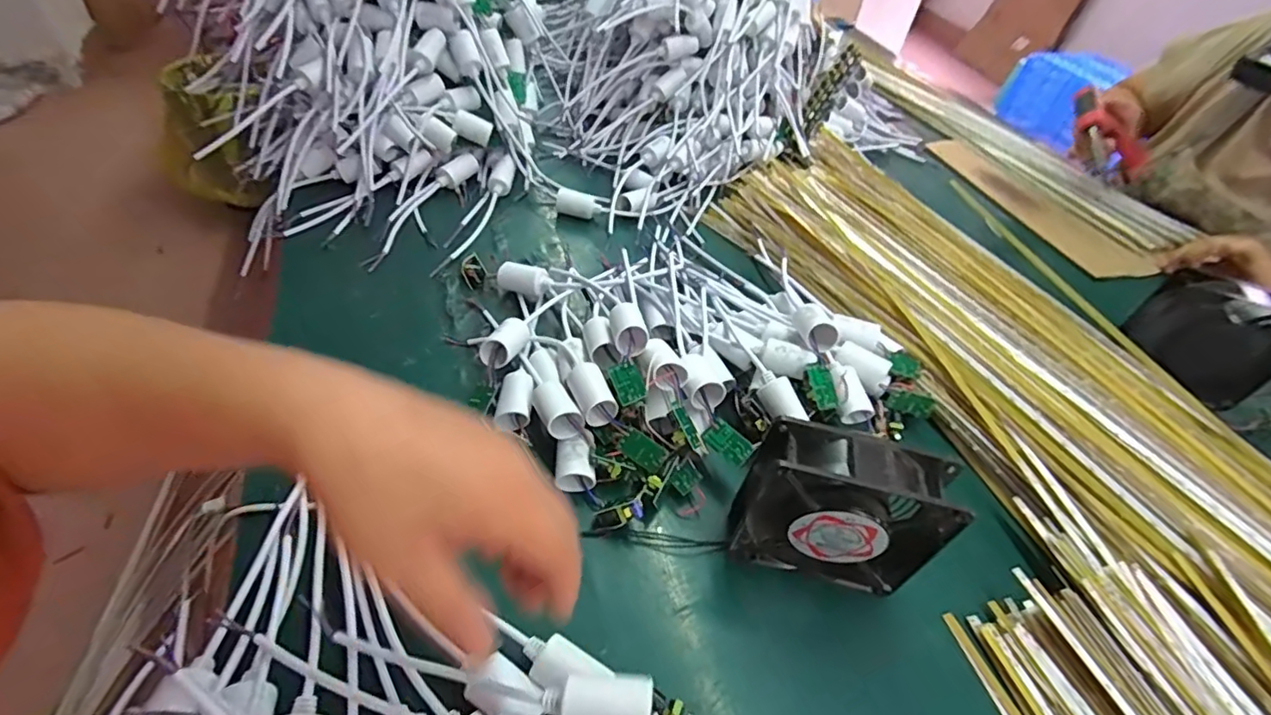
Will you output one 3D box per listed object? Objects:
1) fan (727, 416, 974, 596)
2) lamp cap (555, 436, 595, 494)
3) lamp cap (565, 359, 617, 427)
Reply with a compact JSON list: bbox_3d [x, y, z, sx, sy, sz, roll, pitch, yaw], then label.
[{"bbox_3d":[0.132,0.102,0.378,0.121,0.119,0.039,13,45,3],"label":"fan"},{"bbox_3d":[-0.046,0.080,0.431,0.028,0.024,0.033,0,46,-10],"label":"lamp cap"},{"bbox_3d":[-0.034,0.029,0.441,0.027,0.032,0.048,-10,49,-19],"label":"lamp cap"}]

